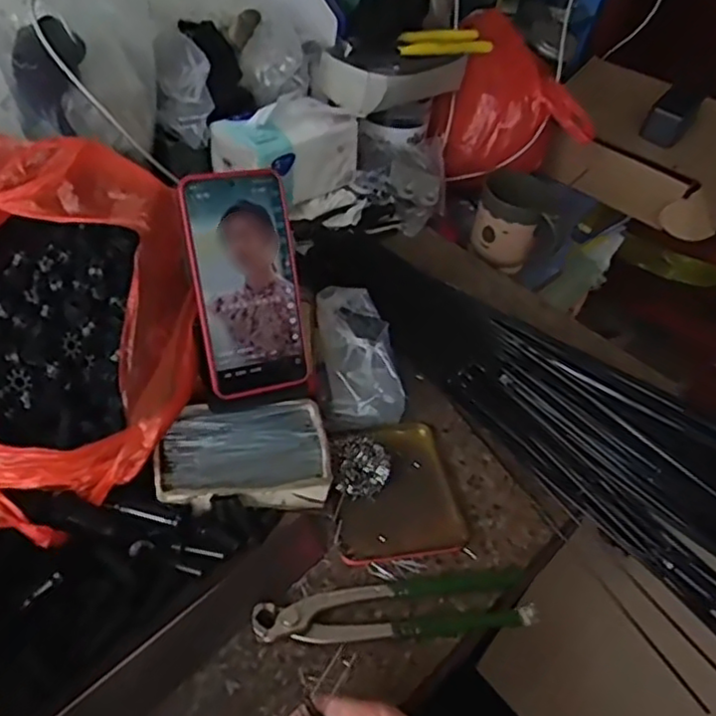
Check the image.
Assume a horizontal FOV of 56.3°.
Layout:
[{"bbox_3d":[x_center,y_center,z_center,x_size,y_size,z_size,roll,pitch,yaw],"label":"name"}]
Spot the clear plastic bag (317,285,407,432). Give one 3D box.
[{"bbox_3d":[-0.001,-0.005,0.590,0.066,0.052,0.126,-5,66,-12],"label":"clear plastic bag"}]

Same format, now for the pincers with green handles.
[{"bbox_3d":[0.028,0.171,0.464,0.195,0.017,0.044,-3,47,-10],"label":"pincers with green handles"}]

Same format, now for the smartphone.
[{"bbox_3d":[-0.083,-0.055,0.505,0.079,0.165,0.009,-12,12,-22],"label":"smartphone"}]

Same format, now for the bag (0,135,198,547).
[{"bbox_3d":[-0.226,-0.024,0.483,0.208,0.151,0.267,-17,51,-22],"label":"bag"}]

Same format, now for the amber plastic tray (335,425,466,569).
[{"bbox_3d":[0.028,0.107,0.545,0.102,0.008,0.122,-6,47,-13],"label":"amber plastic tray"}]

